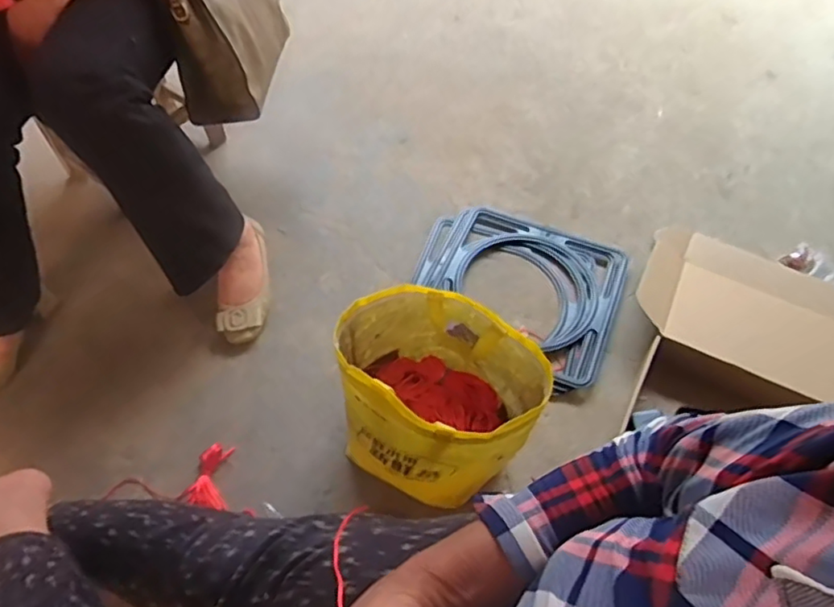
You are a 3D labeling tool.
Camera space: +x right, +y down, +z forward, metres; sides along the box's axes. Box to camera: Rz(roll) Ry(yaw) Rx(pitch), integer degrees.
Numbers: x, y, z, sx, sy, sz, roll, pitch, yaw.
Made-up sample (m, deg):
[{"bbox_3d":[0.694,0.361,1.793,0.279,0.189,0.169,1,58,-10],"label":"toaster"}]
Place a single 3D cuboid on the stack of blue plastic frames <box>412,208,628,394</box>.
[{"bbox_3d":[0.178,-0.029,1.087,0.362,0.033,0.318,20,61,9],"label":"stack of blue plastic frames"}]

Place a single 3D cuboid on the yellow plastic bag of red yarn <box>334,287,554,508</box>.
[{"bbox_3d":[0.017,0.129,0.839,0.265,0.226,0.220,38,65,18],"label":"yellow plastic bag of red yarn"}]

